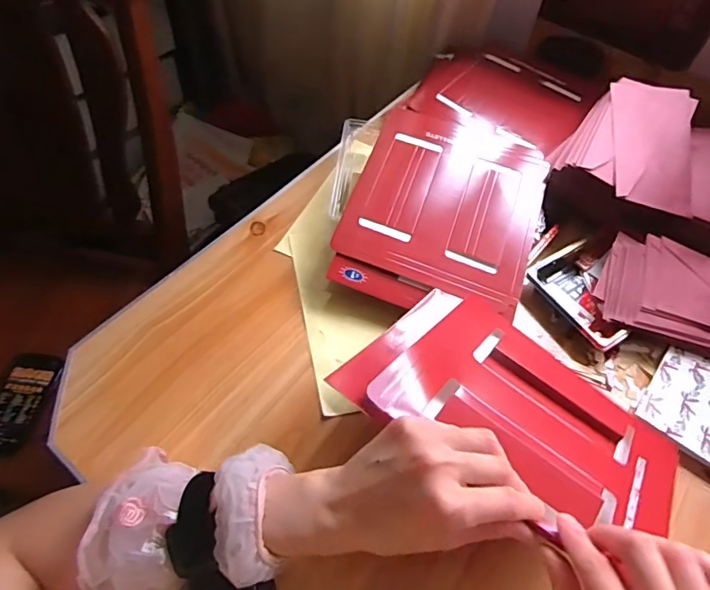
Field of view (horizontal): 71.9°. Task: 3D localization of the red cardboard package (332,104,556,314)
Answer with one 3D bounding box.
[{"bbox_3d":[0.110,-0.117,0.565,0.202,0.030,0.253,17,57,7],"label":"red cardboard package"}]

